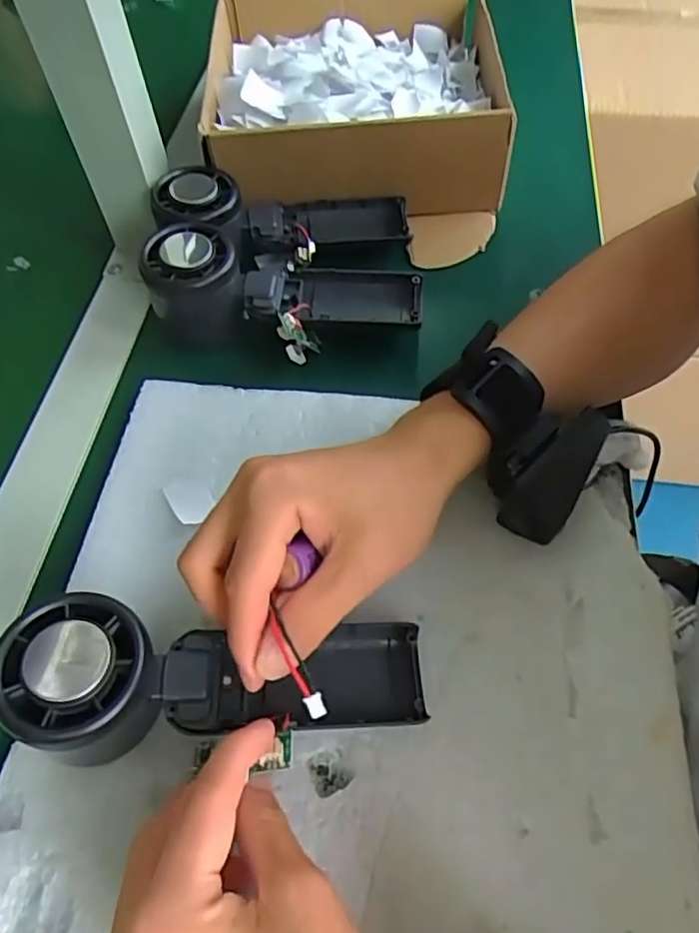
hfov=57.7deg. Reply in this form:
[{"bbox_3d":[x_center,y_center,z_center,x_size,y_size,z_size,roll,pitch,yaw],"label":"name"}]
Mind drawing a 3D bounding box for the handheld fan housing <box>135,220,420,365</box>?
[{"bbox_3d":[-0.040,-0.102,0.387,0.163,0.051,0.078,4,58,-8],"label":"handheld fan housing"}]

